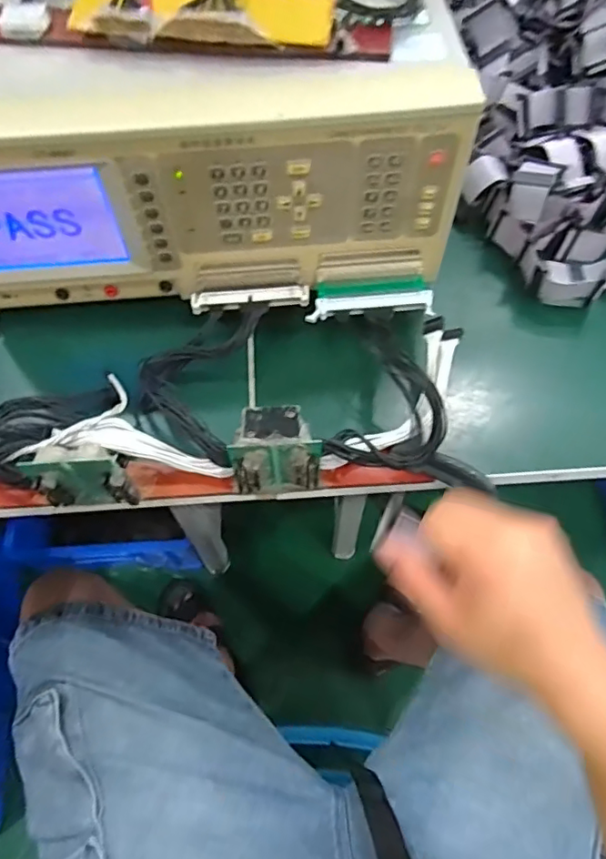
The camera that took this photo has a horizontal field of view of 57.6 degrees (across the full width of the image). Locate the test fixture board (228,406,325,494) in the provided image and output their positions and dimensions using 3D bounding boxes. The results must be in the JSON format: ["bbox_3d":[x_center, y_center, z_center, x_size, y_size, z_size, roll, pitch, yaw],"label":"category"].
[{"bbox_3d":[-0.019,0.019,0.401,0.061,0.074,0.038,-2,62,0],"label":"test fixture board"}]

